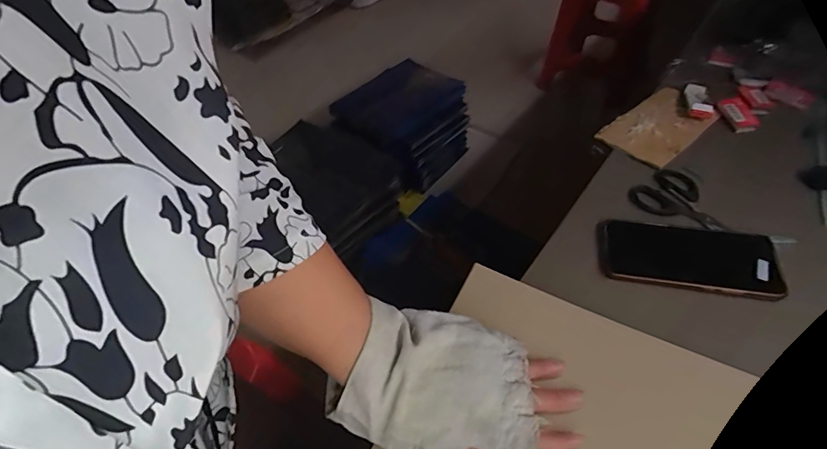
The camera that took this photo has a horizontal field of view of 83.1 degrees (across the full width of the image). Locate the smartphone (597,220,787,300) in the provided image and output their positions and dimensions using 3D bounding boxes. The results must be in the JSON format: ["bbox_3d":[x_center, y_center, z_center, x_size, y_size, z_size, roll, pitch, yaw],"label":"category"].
[{"bbox_3d":[0.276,0.028,0.473,0.163,0.012,0.077,6,47,10],"label":"smartphone"}]

